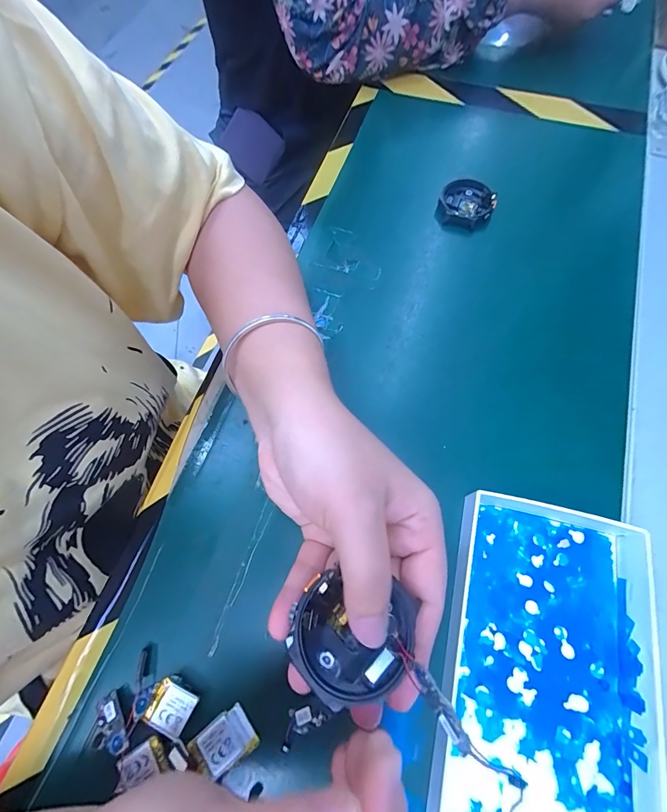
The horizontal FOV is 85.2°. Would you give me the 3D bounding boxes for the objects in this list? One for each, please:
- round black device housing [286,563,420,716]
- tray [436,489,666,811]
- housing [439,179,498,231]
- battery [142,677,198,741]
[{"bbox_3d":[0.006,0.096,0.151,0.046,0.009,0.048,24,71,11],"label":"round black device housing"},{"bbox_3d":[0.117,0.148,0.198,0.102,0.025,0.184,13,70,6],"label":"tray"},{"bbox_3d":[0.120,-0.186,0.331,0.043,0.015,0.048,-21,70,-7],"label":"housing"},{"bbox_3d":[-0.090,0.168,0.202,0.024,0.008,0.020,26,72,10],"label":"battery"}]

